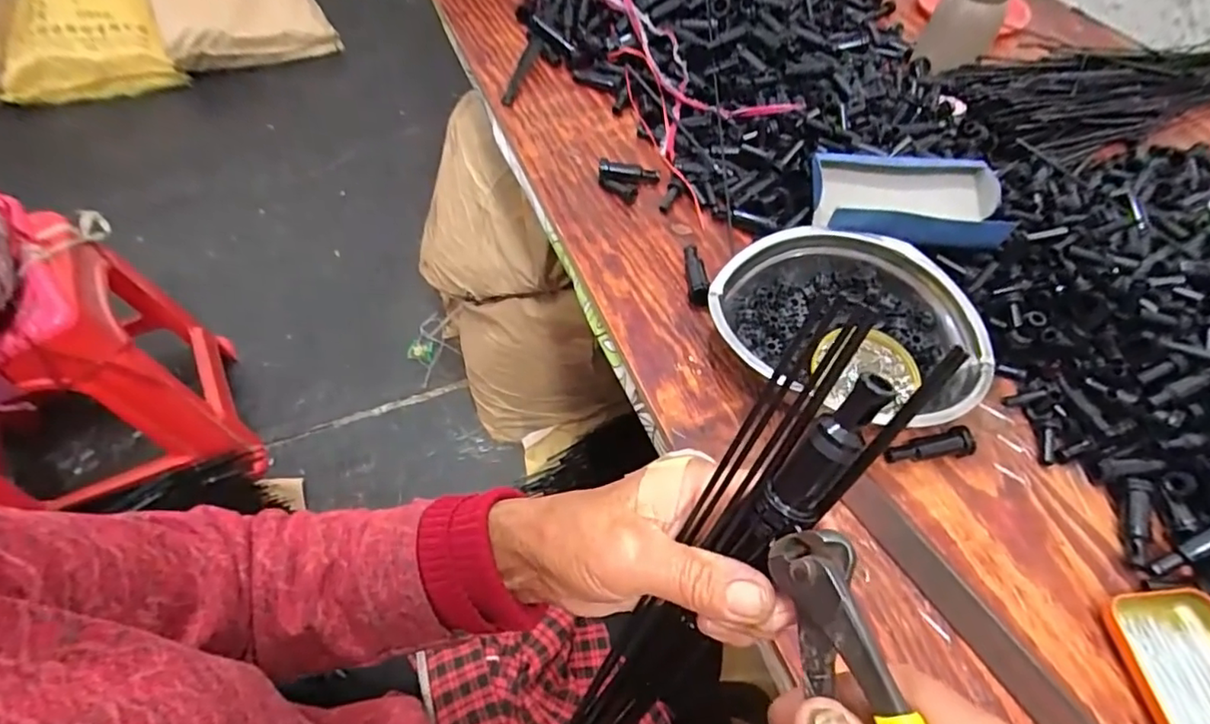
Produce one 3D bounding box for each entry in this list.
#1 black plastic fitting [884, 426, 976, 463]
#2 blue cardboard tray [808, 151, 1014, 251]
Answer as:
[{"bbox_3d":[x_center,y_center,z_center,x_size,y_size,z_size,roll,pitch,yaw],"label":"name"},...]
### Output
[{"bbox_3d":[0.257,0.068,0.470,0.071,0.015,0.020,-9,57,-9],"label":"black plastic fitting"},{"bbox_3d":[0.284,-0.153,0.549,0.183,0.034,0.110,1,56,-3],"label":"blue cardboard tray"}]

